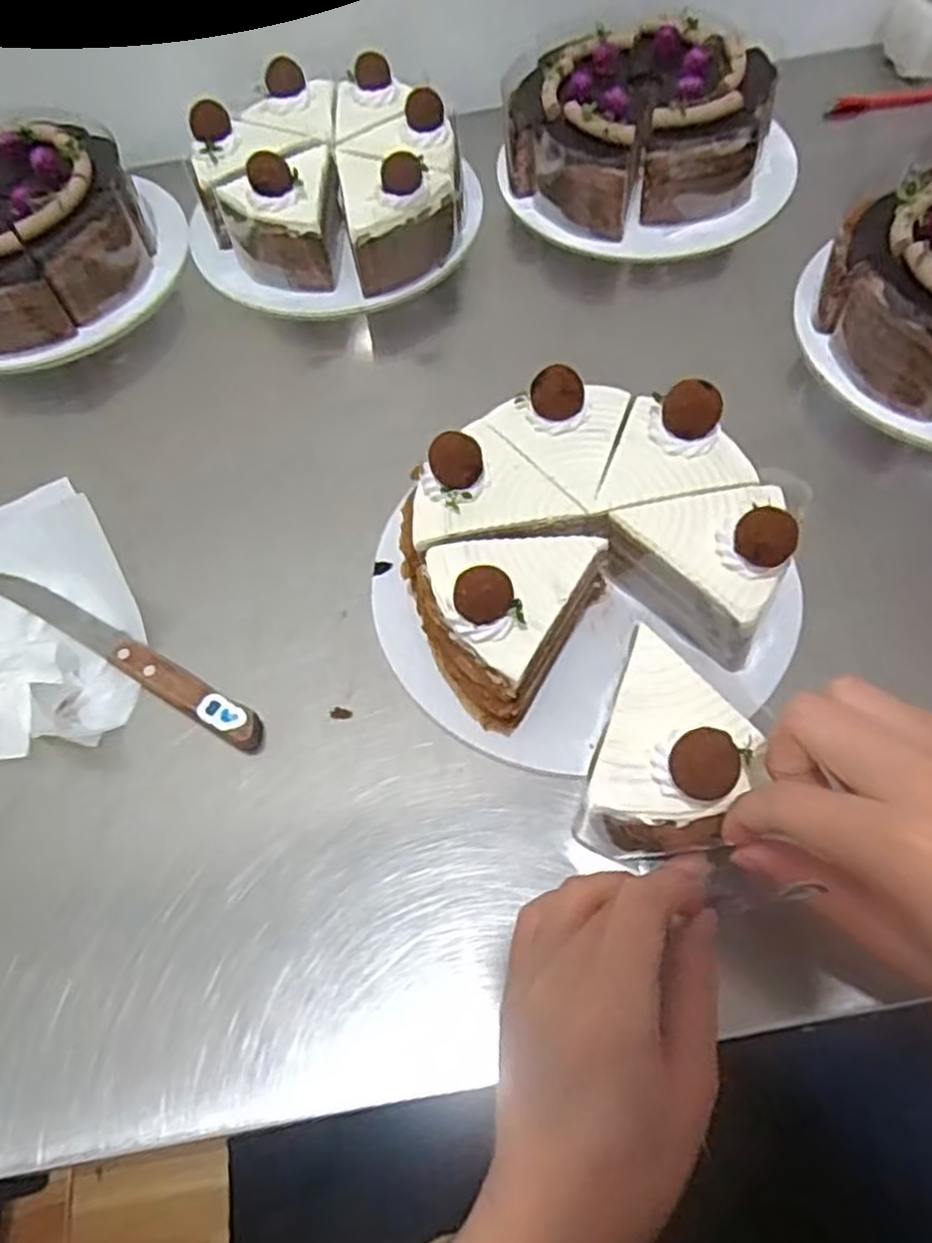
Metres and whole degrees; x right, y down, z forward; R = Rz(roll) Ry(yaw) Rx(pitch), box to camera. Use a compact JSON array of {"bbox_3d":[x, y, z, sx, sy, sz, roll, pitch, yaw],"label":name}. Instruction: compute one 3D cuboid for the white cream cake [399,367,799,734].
[{"bbox_3d":[0.054,-0.041,0.367,0.170,0.071,0.143,-15,61,-4],"label":"white cream cake"}]

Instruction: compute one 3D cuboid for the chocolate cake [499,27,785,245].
[{"bbox_3d":[0.118,-0.346,0.534,0.172,0.063,0.153,13,63,11],"label":"chocolate cake"}]

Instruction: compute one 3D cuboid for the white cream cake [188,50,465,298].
[{"bbox_3d":[-0.091,-0.302,0.524,0.151,0.072,0.171,-37,65,-16],"label":"white cream cake"}]

